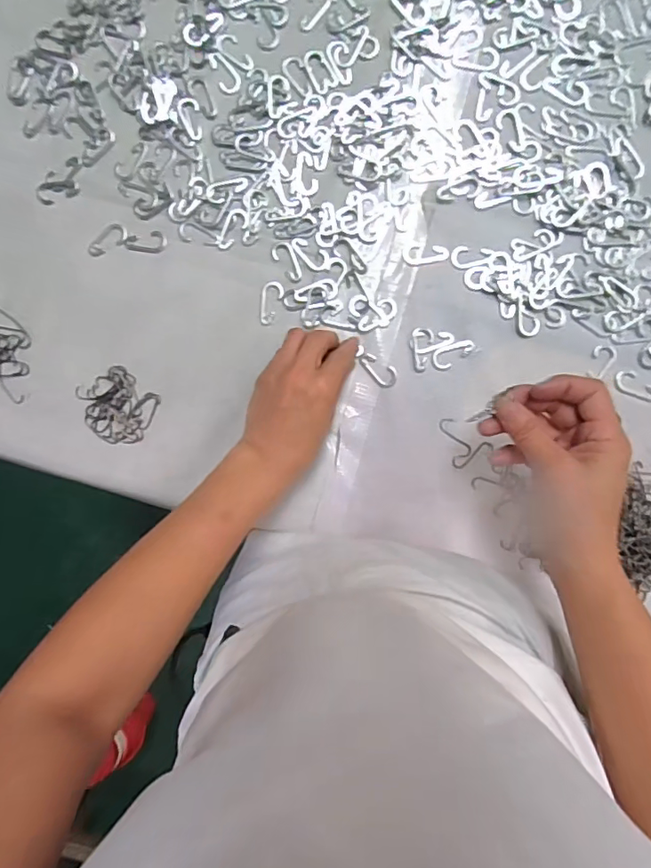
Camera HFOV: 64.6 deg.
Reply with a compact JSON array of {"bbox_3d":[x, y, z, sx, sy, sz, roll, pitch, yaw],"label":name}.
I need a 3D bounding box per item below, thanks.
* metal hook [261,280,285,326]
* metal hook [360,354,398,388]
[{"bbox_3d":[-0.049,-0.113,0.447,0.018,0.004,0.038,18,94,3],"label":"metal hook"},{"bbox_3d":[0.046,-0.056,0.442,0.037,0.004,0.018,44,95,1],"label":"metal hook"}]

